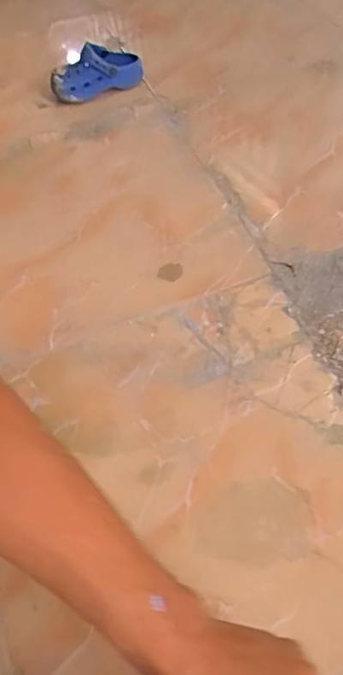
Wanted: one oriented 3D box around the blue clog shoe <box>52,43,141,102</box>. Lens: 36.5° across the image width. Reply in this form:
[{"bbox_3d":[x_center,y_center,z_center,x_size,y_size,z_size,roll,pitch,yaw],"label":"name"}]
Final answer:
[{"bbox_3d":[-0.131,-0.462,0.907,0.159,0.064,0.071,-19,55,-8],"label":"blue clog shoe"}]

